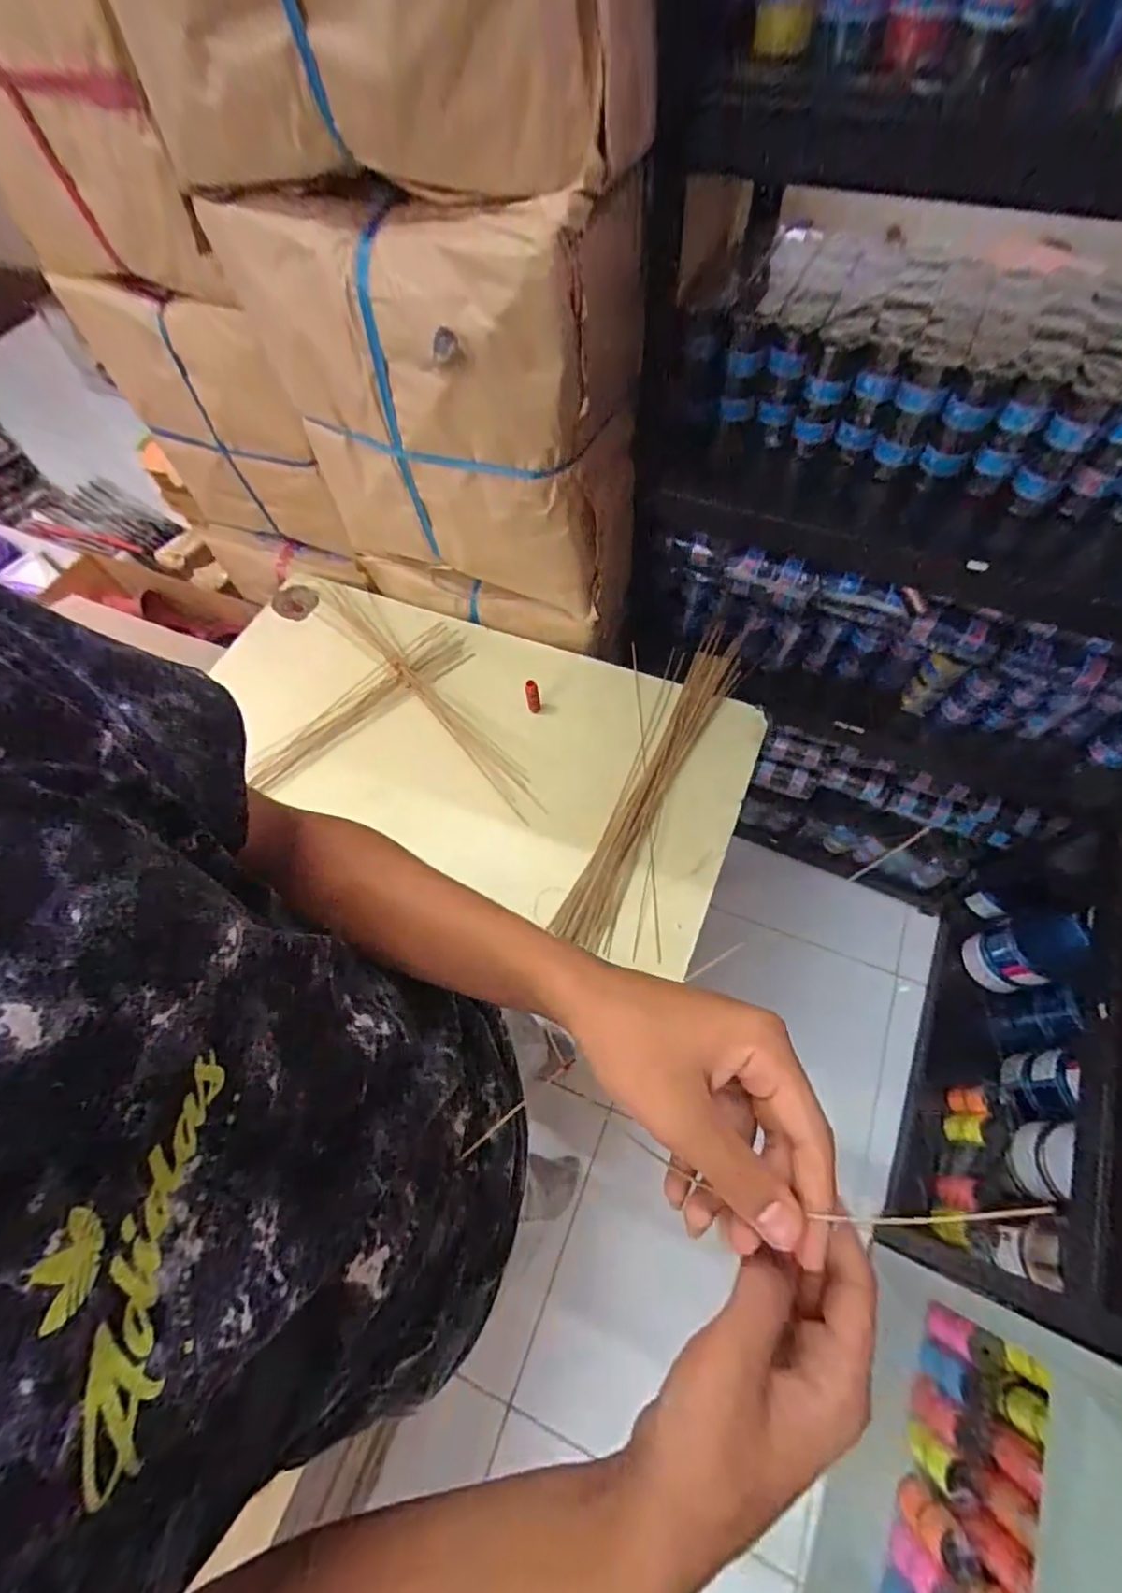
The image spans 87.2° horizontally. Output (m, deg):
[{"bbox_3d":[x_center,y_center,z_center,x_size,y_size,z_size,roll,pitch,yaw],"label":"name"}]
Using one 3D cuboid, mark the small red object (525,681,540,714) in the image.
[{"bbox_3d":[-0.039,-0.136,0.813,0.017,0.059,0.016,-12,63,-2],"label":"small red object"}]

